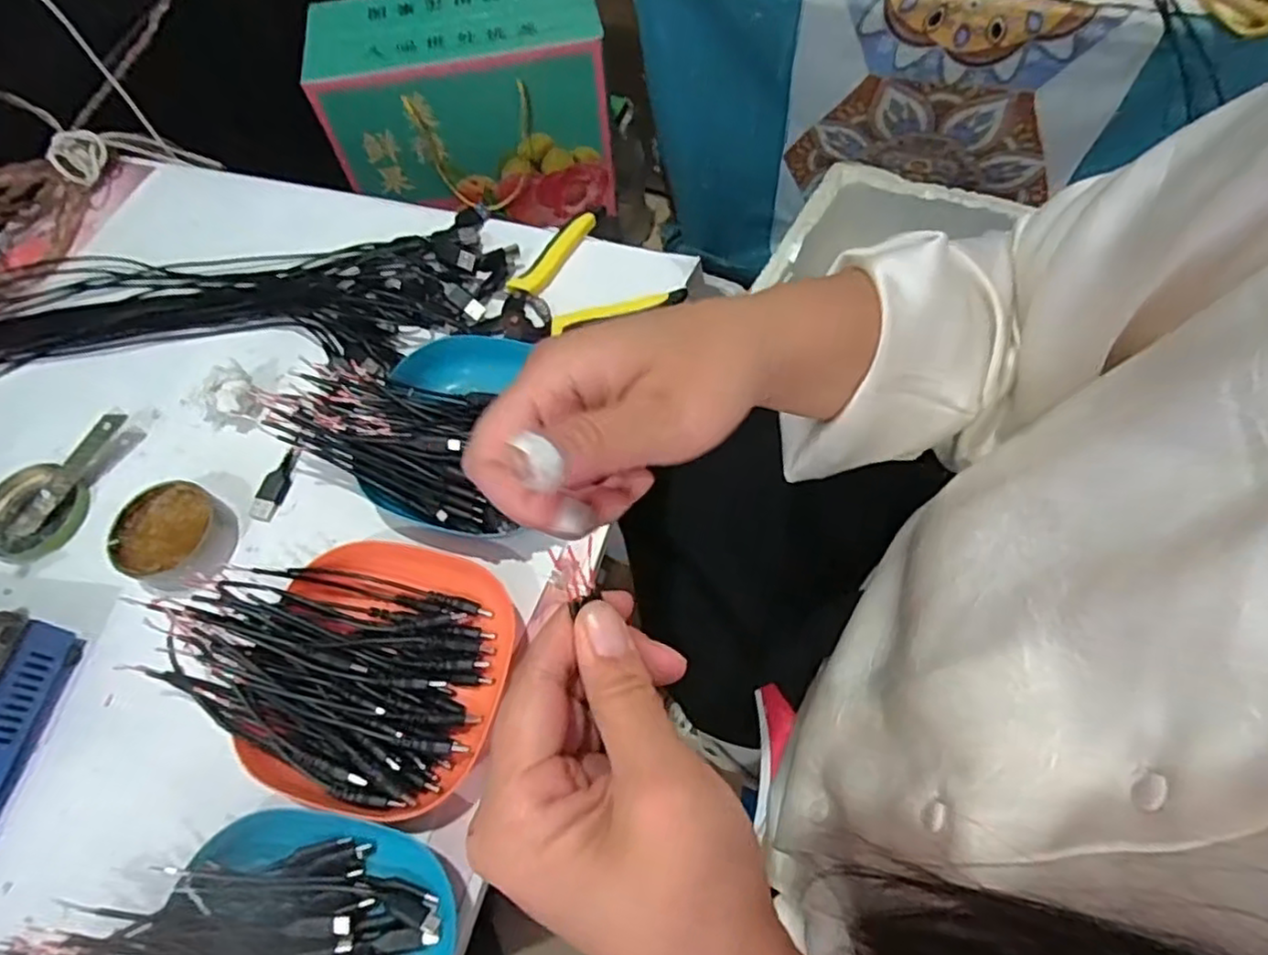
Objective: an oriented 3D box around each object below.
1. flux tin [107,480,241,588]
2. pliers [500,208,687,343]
[{"bbox_3d":[-0.286,0.035,0.429,0.066,0.027,0.062,-1,63,2],"label":"flux tin"},{"bbox_3d":[-0.042,-0.154,0.520,0.132,0.017,0.101,-18,64,-6],"label":"pliers"}]

